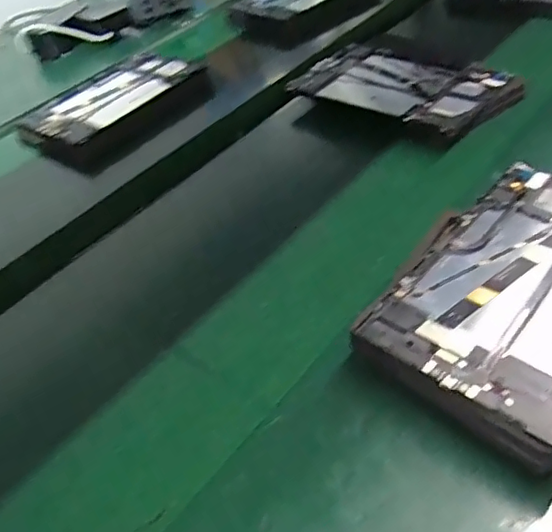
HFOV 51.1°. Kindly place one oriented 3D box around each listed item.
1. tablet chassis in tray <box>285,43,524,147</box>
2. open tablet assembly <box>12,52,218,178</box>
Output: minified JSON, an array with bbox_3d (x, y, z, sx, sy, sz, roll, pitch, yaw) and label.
[{"bbox_3d":[0.150,-0.226,0.734,0.161,0.037,0.251,-38,49,-23],"label":"tablet chassis in tray"},{"bbox_3d":[-0.222,-0.227,0.829,0.173,0.041,0.249,23,51,31],"label":"open tablet assembly"}]

